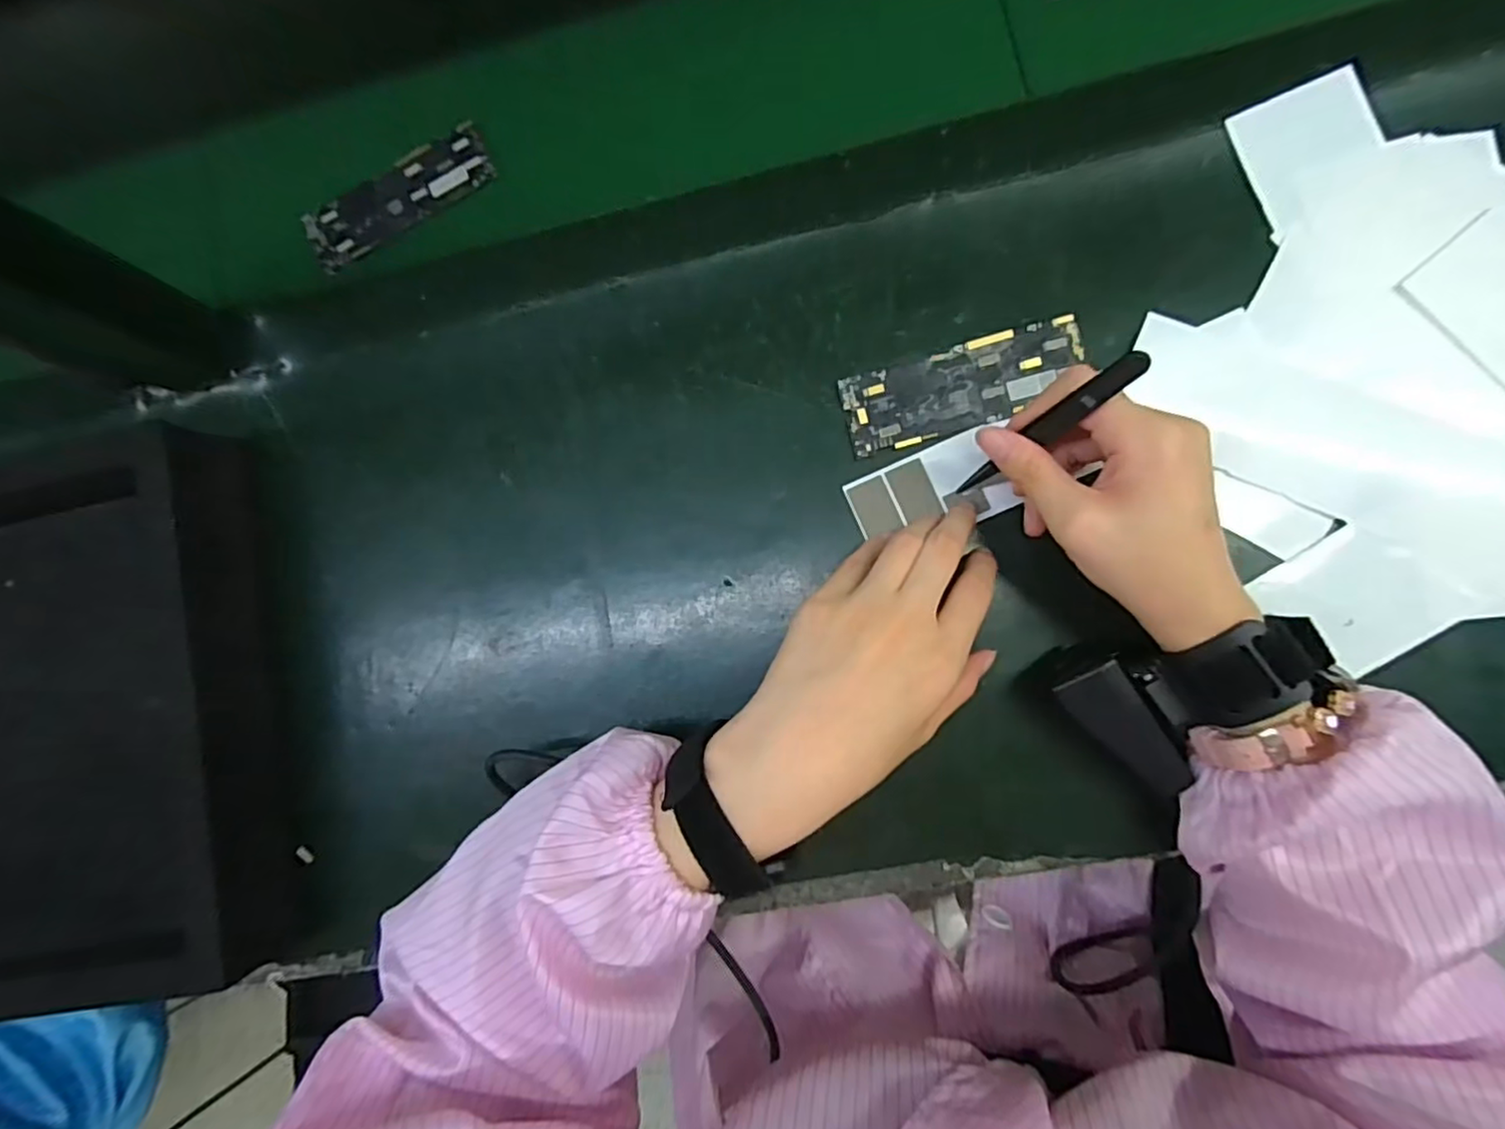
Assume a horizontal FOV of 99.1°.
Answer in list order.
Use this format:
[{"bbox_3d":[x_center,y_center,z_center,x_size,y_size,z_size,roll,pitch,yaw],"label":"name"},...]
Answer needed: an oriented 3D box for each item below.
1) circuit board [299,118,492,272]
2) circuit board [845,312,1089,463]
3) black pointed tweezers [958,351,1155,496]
[{"bbox_3d":[-0.217,-0.226,0.393,0.119,0.012,0.045,-31,82,4],"label":"circuit board"},{"bbox_3d":[0.110,-0.092,0.335,0.122,0.004,0.043,-15,83,7],"label":"circuit board"},{"bbox_3d":[0.126,-0.058,0.282,0.009,0.115,0.010,-25,81,-20],"label":"black pointed tweezers"}]

